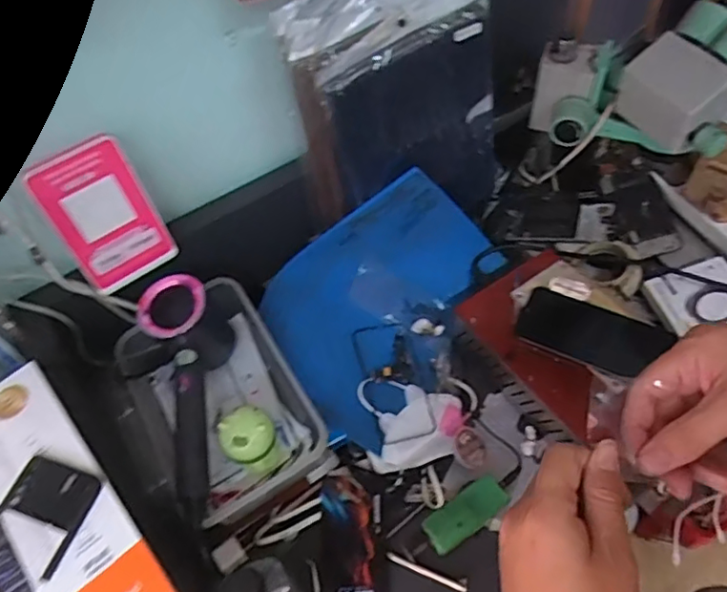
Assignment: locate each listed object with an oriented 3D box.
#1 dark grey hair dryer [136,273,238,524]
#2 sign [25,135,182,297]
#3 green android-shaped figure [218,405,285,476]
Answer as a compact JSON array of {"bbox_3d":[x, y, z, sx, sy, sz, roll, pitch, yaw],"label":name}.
[{"bbox_3d":[-0.171,0.099,0.624,0.082,0.116,0.246,-18,54,-8],"label":"dark grey hair dryer"},{"bbox_3d":[-0.269,-0.082,0.625,0.098,0.155,0.007,-32,41,-16],"label":"sign"},{"bbox_3d":[-0.111,0.151,0.600,0.052,0.091,0.048,-3,53,4],"label":"green android-shaped figure"}]

